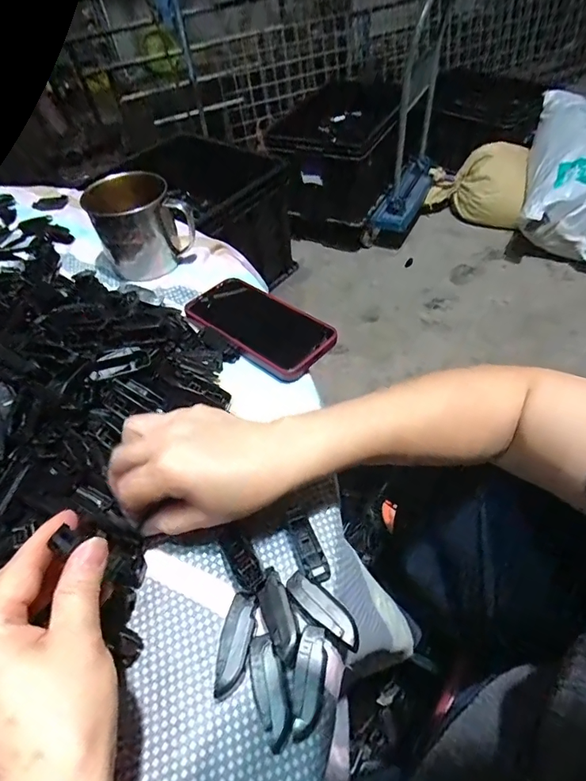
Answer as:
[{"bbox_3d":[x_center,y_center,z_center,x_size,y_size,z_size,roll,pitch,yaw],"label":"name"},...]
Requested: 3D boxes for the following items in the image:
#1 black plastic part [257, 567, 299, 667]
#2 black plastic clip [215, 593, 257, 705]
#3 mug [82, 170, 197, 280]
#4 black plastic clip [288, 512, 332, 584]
[{"bbox_3d":[-0.008,0.136,0.269,0.018,0.004,0.052,-20,52,-10],"label":"black plastic part"},{"bbox_3d":[-0.035,0.151,0.265,0.019,0.006,0.055,6,52,11],"label":"black plastic clip"},{"bbox_3d":[-0.179,-0.197,0.518,0.100,0.096,0.084,-26,54,-15],"label":"mug"},{"bbox_3d":[0.011,0.104,0.297,0.015,0.006,0.049,-20,52,-10],"label":"black plastic clip"}]

